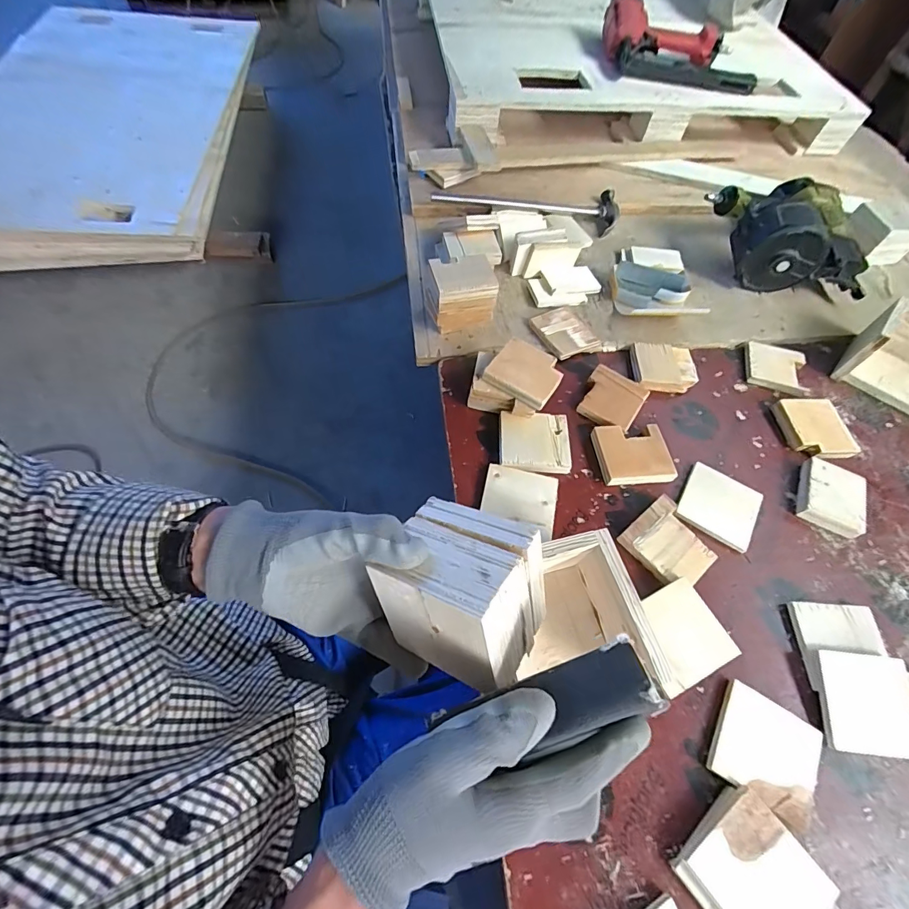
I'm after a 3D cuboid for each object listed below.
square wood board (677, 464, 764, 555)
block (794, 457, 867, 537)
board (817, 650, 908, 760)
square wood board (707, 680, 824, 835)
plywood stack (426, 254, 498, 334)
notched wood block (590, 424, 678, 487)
[{"bbox_3d":[0.343,0.066,0.552,0.089,0.008,0.094,30,63,15],"label":"square wood board"},{"bbox_3d":[0.494,0.055,0.556,0.070,0.028,0.088,25,62,13],"label":"block"},{"bbox_3d":[0.426,0.256,0.438,0.091,0.006,0.092,5,71,4],"label":"board"},{"bbox_3d":[0.307,0.293,0.421,0.095,0.012,0.093,31,63,16],"label":"square wood board"},{"bbox_3d":[0.005,-0.261,0.679,0.102,0.088,0.090,-11,60,-8],"label":"plywood stack"},{"bbox_3d":[0.242,0.000,0.579,0.094,0.021,0.082,-2,59,-3],"label":"notched wood block"}]

